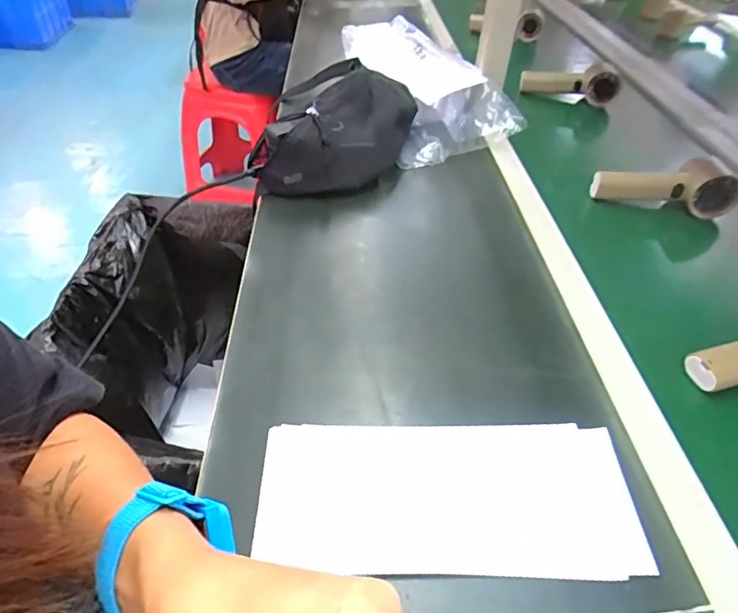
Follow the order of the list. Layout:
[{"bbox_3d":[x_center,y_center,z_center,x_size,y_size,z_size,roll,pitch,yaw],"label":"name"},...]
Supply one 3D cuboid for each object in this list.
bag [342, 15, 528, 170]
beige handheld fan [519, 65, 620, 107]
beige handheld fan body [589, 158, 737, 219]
[{"bbox_3d":[0.074,-0.348,0.788,0.178,0.088,0.335,-15,44,-14],"label":"bag"},{"bbox_3d":[0.351,-0.391,0.891,0.158,0.050,0.058,19,47,15],"label":"beige handheld fan"},{"bbox_3d":[0.361,-0.153,0.628,0.167,0.046,0.056,8,45,10],"label":"beige handheld fan body"}]

